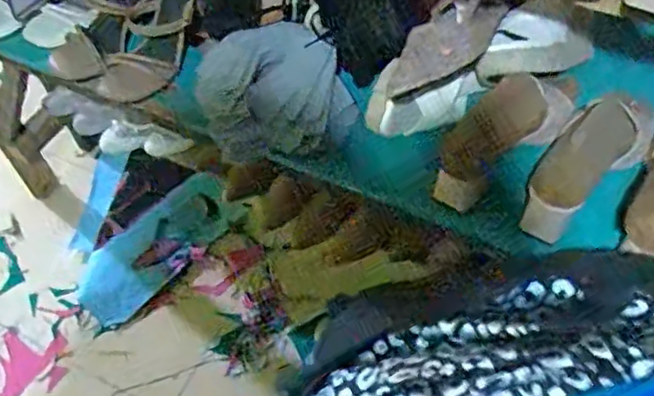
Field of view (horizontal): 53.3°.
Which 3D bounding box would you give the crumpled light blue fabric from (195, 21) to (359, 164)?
[{"bbox_3d":[-0.068,-0.133,0.824,0.189,0.086,0.165,-13,54,-4],"label":"crumpled light blue fabric"}]

